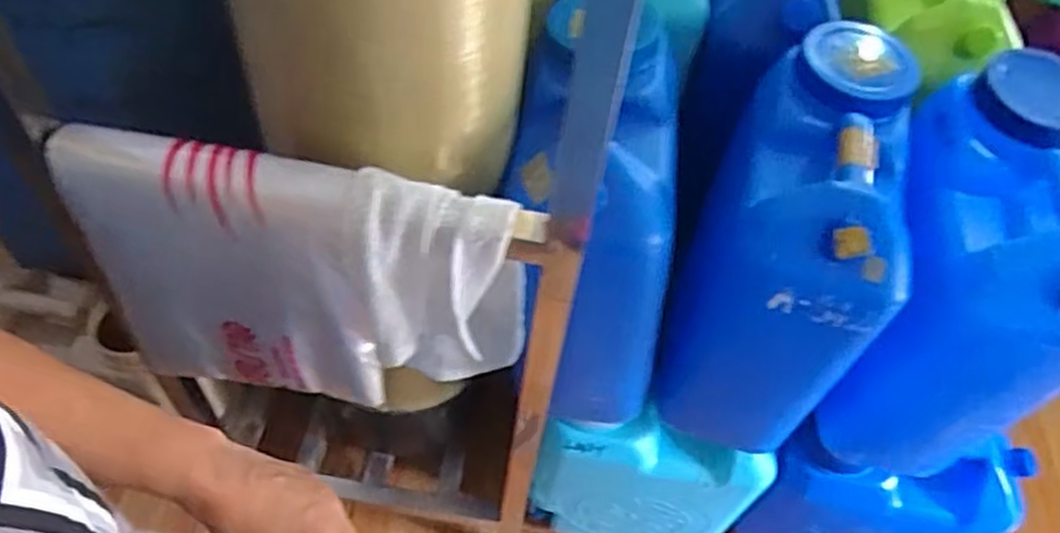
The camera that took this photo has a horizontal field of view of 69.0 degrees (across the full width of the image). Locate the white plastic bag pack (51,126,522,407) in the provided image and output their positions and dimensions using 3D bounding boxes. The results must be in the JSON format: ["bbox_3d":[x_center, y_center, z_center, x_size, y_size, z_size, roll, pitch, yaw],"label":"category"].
[{"bbox_3d":[-0.196,0.024,0.668,0.362,0.244,0.093,8,54,0],"label":"white plastic bag pack"}]

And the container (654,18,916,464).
[{"bbox_3d":[0.279,-0.021,0.877,0.178,0.387,0.307,18,54,8],"label":"container"}]

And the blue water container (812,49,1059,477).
[{"bbox_3d":[0.462,0.018,0.860,0.180,0.397,0.290,10,54,2],"label":"blue water container"}]

